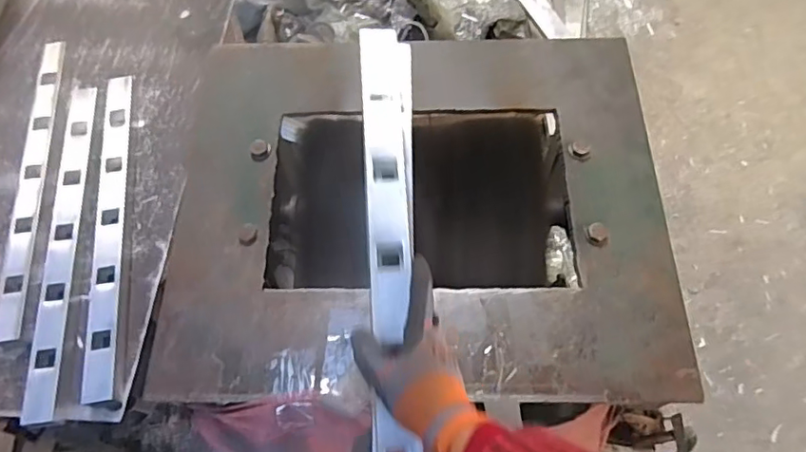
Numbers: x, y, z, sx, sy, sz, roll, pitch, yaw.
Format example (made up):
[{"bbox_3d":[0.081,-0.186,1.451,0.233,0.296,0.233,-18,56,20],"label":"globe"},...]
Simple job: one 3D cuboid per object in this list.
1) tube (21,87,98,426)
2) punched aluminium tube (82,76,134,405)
[{"bbox_3d":[-0.499,0.012,0.840,0.044,0.019,0.532,-7,64,-1],"label":"tube"},{"bbox_3d":[-0.442,-0.007,0.855,0.050,0.023,0.531,-9,64,-2],"label":"punched aluminium tube"}]

